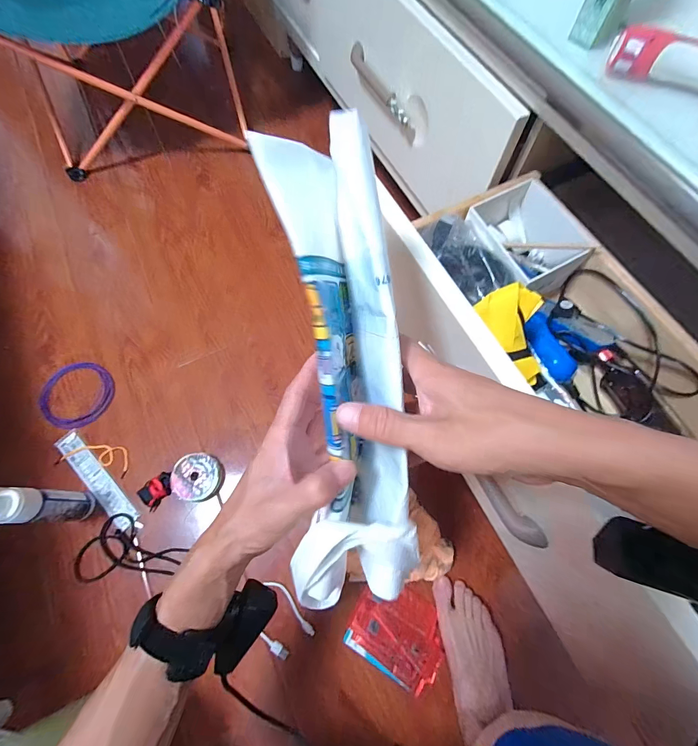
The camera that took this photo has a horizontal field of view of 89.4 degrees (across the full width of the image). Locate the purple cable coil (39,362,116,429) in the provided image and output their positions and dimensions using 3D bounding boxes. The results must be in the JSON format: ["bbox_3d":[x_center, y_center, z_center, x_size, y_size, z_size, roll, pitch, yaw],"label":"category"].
[{"bbox_3d":[-0.522,0.038,0.670,0.123,0.017,0.128,0,69,0],"label":"purple cable coil"}]

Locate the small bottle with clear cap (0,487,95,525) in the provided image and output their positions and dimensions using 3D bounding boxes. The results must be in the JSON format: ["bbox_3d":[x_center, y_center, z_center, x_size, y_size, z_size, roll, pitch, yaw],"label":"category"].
[{"bbox_3d":[-0.456,0.195,0.519,0.043,0.181,0.045,3,69,0],"label":"small bottle with clear cap"}]

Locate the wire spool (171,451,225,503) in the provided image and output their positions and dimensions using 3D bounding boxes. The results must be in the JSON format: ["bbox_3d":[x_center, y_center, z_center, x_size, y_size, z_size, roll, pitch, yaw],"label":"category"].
[{"bbox_3d":[-0.265,0.180,0.615,0.077,0.022,0.080,0,69,0],"label":"wire spool"}]

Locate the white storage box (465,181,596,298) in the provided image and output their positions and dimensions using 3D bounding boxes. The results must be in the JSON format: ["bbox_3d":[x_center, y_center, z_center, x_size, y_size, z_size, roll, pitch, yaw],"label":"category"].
[{"bbox_3d":[0.224,-0.170,0.466,0.118,0.064,0.136,-24,71,-10],"label":"white storage box"}]

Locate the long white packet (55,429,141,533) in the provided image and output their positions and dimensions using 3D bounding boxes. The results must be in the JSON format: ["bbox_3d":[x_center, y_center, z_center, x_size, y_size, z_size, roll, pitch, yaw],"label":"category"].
[{"bbox_3d":[-0.443,0.186,0.618,0.213,0.008,0.040,40,74,14],"label":"long white packet"}]

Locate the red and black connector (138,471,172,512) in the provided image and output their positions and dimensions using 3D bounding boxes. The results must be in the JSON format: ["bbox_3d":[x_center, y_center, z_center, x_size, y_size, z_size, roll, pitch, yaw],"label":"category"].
[{"bbox_3d":[-0.327,0.200,0.606,0.041,0.017,0.058,42,74,15],"label":"red and black connector"}]

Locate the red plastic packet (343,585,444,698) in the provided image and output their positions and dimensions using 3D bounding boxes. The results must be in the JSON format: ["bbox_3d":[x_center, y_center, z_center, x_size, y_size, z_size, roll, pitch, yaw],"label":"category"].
[{"bbox_3d":[0.075,0.394,0.538,0.141,0.030,0.110,28,71,10],"label":"red plastic packet"}]

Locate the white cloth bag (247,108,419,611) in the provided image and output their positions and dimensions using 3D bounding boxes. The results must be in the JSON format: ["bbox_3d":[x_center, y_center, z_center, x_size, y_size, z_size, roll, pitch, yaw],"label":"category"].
[{"bbox_3d":[-0.006,0.013,0.266,0.083,0.102,0.328,-5,97,-2],"label":"white cloth bag"}]

